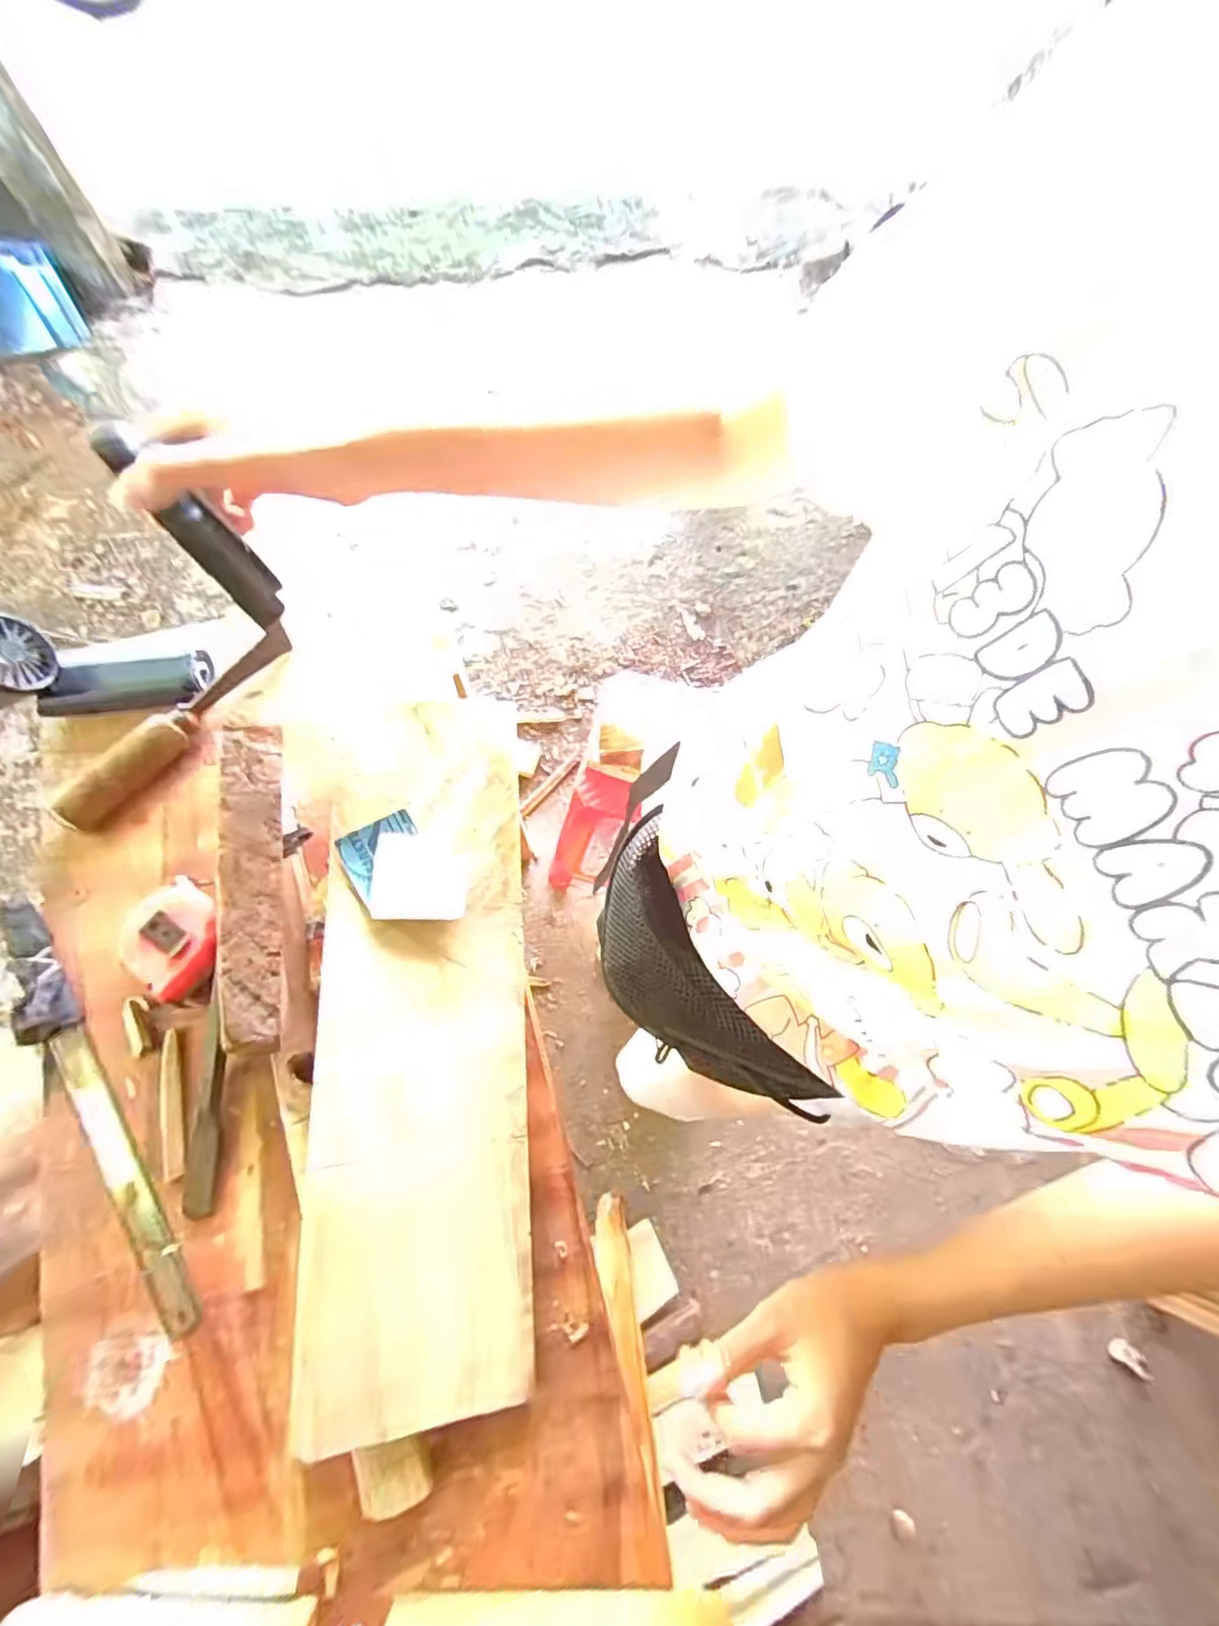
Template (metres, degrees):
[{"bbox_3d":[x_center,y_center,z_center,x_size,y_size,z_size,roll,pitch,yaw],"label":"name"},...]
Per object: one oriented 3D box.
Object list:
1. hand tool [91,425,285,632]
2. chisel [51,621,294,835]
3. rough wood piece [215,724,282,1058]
[{"bbox_3d":[-0.222,-0.153,0.317,0.027,0.107,0.018,-47,35,-15],"label":"hand tool"},{"bbox_3d":[-0.338,-0.074,0.458,0.026,0.027,0.210,35,74,8],"label":"chisel"},{"bbox_3d":[-0.235,0.043,0.381,0.032,0.023,0.213,-8,73,-5],"label":"rough wood piece"}]

